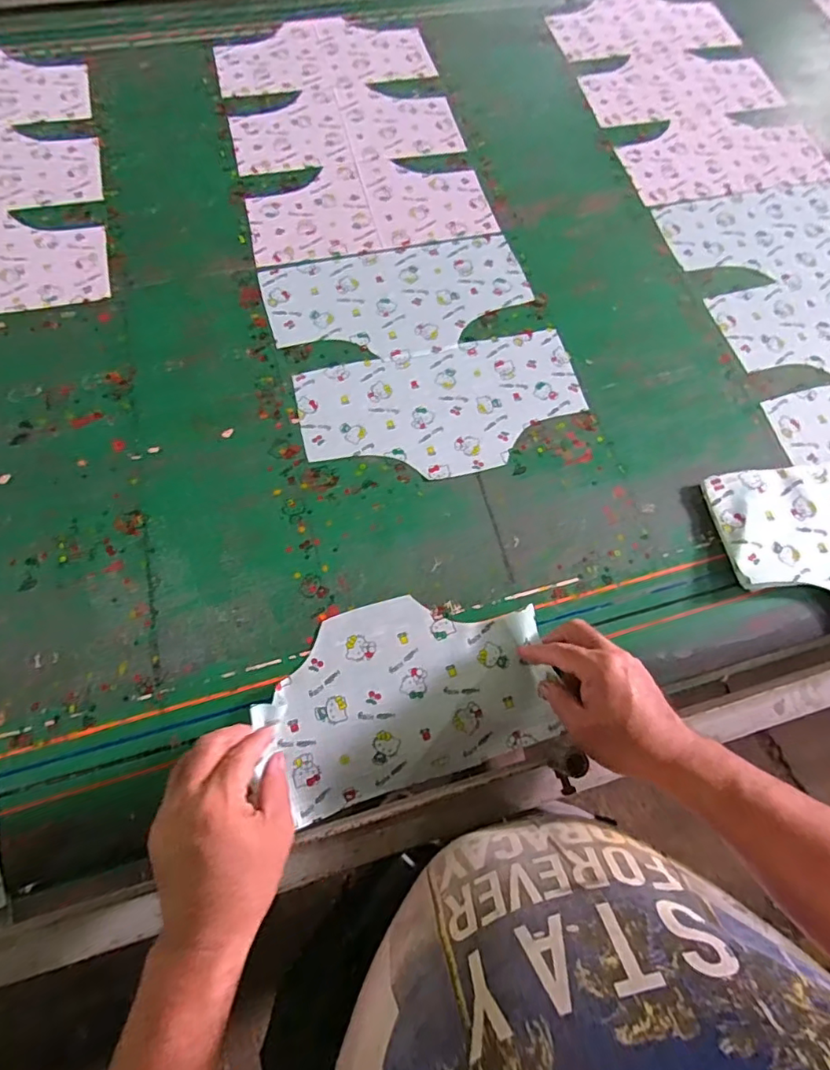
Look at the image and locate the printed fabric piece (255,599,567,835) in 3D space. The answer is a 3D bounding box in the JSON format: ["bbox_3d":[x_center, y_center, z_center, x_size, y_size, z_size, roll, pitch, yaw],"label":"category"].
[{"bbox_3d":[-0.007,0.145,0.516,0.266,0.036,0.164,-15,68,-10],"label":"printed fabric piece"}]

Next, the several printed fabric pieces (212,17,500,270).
[{"bbox_3d":[-0.102,-0.599,0.798,0.321,0.007,0.503,-12,68,-9],"label":"several printed fabric pieces"}]

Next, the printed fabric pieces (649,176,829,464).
[{"bbox_3d":[0.545,-0.305,0.721,0.323,0.009,0.453,-11,69,-9],"label":"printed fabric pieces"}]

